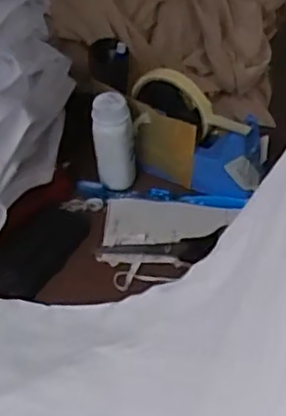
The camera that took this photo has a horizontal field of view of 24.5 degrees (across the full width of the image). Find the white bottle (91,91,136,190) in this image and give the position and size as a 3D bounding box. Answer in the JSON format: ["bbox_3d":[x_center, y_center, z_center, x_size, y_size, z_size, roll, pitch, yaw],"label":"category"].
[{"bbox_3d":[-0.029,-0.065,0.668,0.039,0.102,0.033,-7,46,-2],"label":"white bottle"}]

